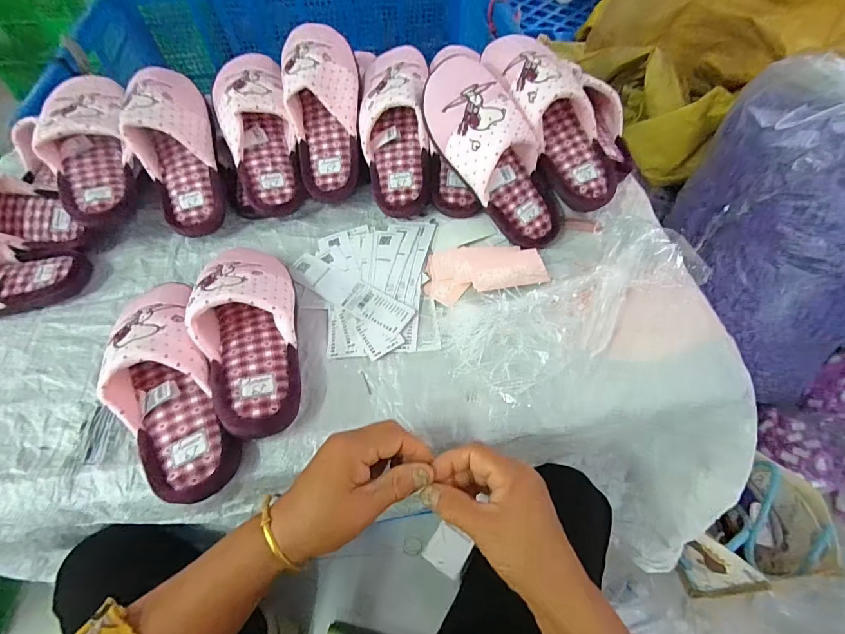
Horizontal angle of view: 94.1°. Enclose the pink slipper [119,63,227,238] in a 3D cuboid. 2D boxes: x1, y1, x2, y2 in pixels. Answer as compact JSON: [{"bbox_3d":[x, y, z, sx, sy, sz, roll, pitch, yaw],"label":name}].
[{"bbox_3d":[-0.345,-0.236,0.540,0.099,0.078,0.249,-16,93,-7],"label":"pink slipper"}]

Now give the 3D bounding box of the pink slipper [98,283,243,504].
[{"bbox_3d":[-0.269,0.056,0.406,0.088,0.072,0.262,-26,61,-13],"label":"pink slipper"}]

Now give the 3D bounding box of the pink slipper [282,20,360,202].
[{"bbox_3d":[-0.142,-0.299,0.554,0.104,0.074,0.257,-6,93,-1],"label":"pink slipper"}]

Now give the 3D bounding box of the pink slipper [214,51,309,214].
[{"bbox_3d":[-0.239,-0.273,0.561,0.101,0.074,0.253,-14,88,-6],"label":"pink slipper"}]

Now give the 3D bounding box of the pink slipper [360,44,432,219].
[{"bbox_3d":[-0.040,-0.273,0.551,0.097,0.078,0.256,-4,90,0],"label":"pink slipper"}]

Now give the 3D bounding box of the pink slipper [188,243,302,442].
[{"bbox_3d":[-0.197,-0.004,0.448,0.097,0.080,0.265,-13,59,-6],"label":"pink slipper"}]

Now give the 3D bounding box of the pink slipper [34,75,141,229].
[{"bbox_3d":[-0.466,-0.239,0.553,0.108,0.082,0.252,-14,78,-6],"label":"pink slipper"}]

